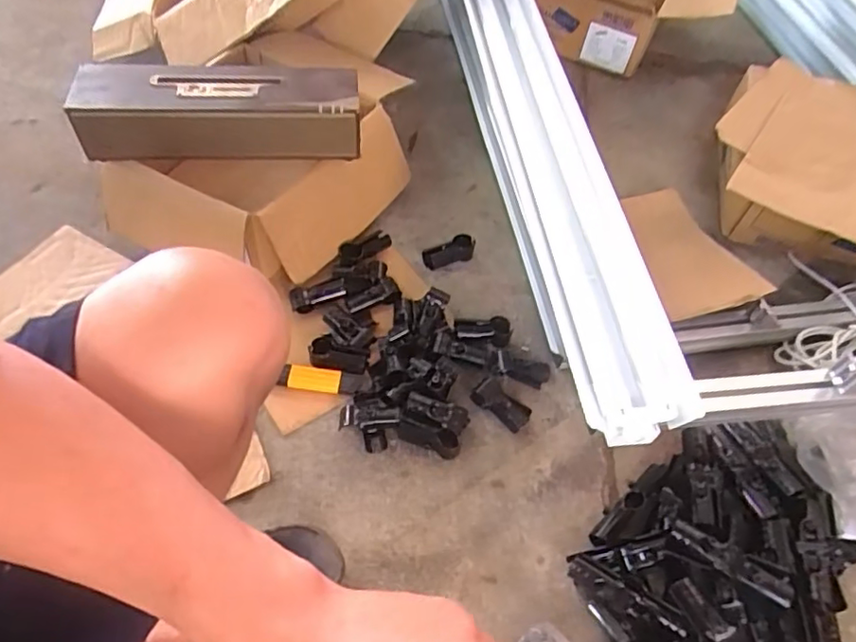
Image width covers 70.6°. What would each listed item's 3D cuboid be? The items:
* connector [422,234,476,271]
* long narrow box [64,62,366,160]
[{"bbox_3d":[0.034,-0.107,0.946,0.088,0.029,0.033,-25,60,-22],"label":"connector"},{"bbox_3d":[-0.288,-0.293,0.840,0.377,0.084,0.120,2,54,-5],"label":"long narrow box"}]

